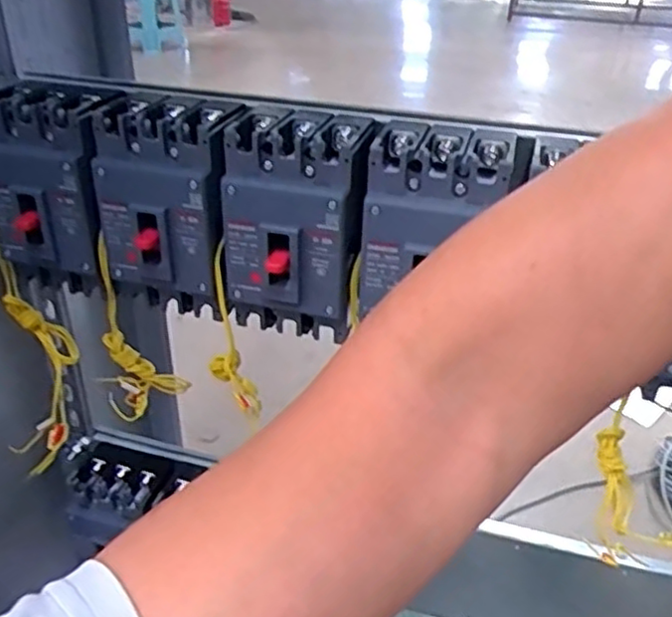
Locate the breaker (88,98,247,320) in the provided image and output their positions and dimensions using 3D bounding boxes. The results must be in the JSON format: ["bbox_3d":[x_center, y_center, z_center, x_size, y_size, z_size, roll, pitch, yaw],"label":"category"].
[{"bbox_3d":[-0.106,-0.064,0.433,0.084,0.122,0.077,10,34,12],"label":"breaker"}]

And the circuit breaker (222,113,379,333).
[{"bbox_3d":[-0.026,-0.050,0.413,0.076,0.118,0.068,8,33,9],"label":"circuit breaker"}]

